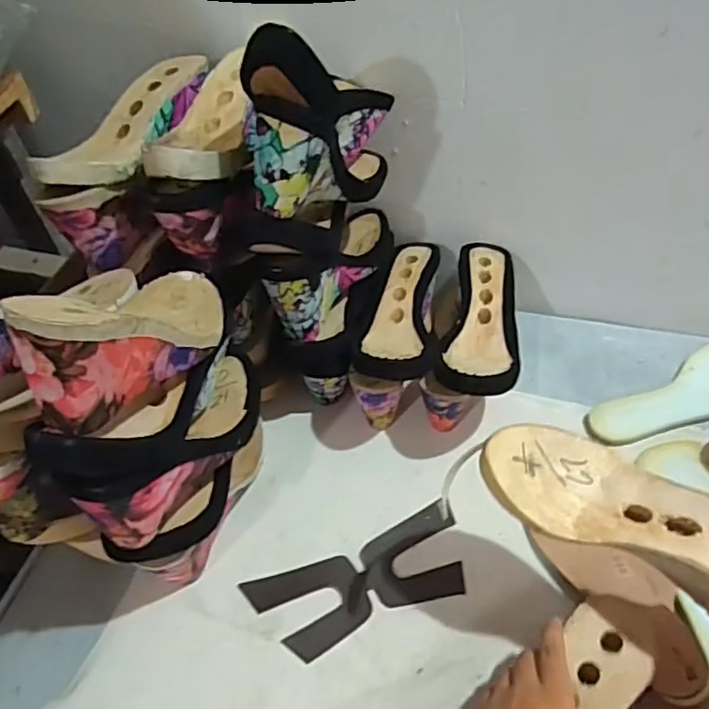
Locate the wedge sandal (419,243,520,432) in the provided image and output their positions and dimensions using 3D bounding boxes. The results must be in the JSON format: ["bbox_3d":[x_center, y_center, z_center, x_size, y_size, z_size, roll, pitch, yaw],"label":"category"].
[{"bbox_3d":[0.145,-0.018,0.700,0.086,0.107,0.223,11,51,16],"label":"wedge sandal"}]

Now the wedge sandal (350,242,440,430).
[{"bbox_3d":[0.051,-0.024,0.724,0.085,0.124,0.222,1,49,7],"label":"wedge sandal"}]

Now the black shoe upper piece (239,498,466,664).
[{"bbox_3d":[0.009,0.216,0.592,0.210,0.008,0.086,-20,50,-10],"label":"black shoe upper piece"}]

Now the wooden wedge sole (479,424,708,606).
[{"bbox_3d":[0.186,0.105,0.440,0.185,0.041,0.081,24,56,26],"label":"wooden wedge sole"}]

